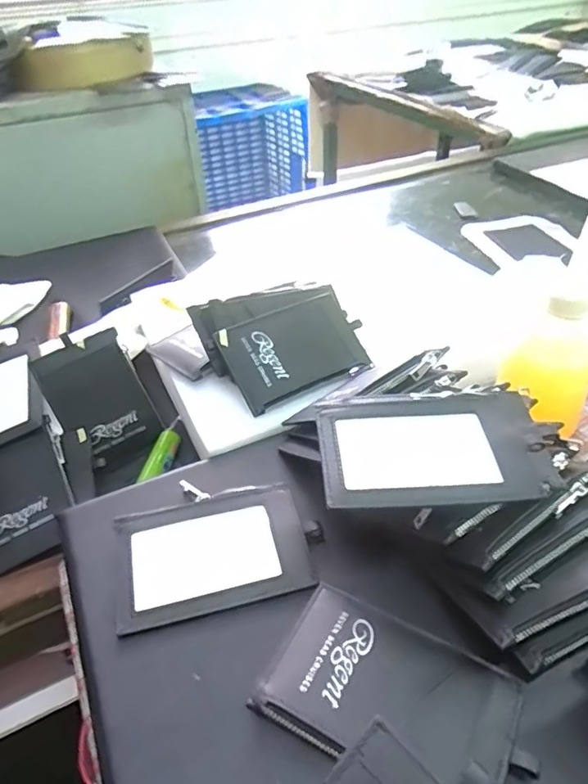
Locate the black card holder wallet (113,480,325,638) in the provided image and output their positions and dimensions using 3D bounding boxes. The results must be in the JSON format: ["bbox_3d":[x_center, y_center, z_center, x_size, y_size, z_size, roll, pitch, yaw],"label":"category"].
[{"bbox_3d":[-0.045,0.091,0.315,0.115,0.010,0.076,-11,47,-11],"label":"black card holder wallet"}]

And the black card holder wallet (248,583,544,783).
[{"bbox_3d":[0.047,0.141,0.251,0.112,0.014,0.071,17,44,22],"label":"black card holder wallet"}]

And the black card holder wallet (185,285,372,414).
[{"bbox_3d":[-0.009,-0.043,0.436,0.116,0.021,0.105,-22,70,-19],"label":"black card holder wallet"}]

